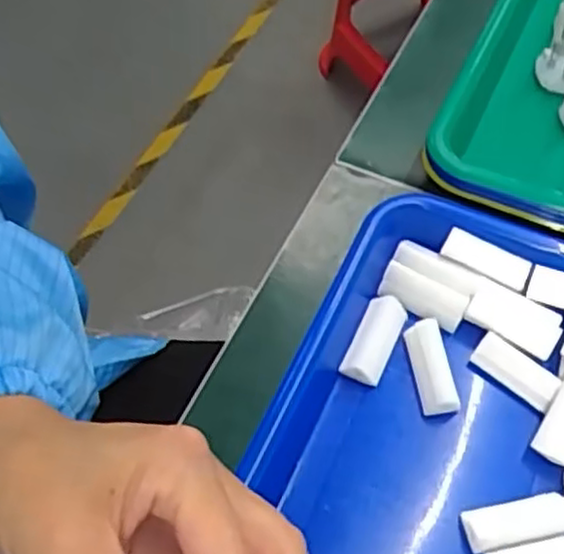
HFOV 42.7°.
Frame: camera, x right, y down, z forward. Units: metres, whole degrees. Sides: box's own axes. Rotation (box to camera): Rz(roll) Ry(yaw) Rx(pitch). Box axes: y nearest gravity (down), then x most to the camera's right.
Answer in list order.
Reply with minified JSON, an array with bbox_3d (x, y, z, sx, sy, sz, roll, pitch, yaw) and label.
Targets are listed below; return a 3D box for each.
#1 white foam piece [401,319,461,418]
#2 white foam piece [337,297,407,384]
[{"bbox_3d":[0.074,0.046,0.360,0.017,0.016,0.046,-10,59,-5],"label":"white foam piece"},{"bbox_3d":[0.047,0.032,0.369,0.020,0.015,0.047,22,62,14],"label":"white foam piece"}]

